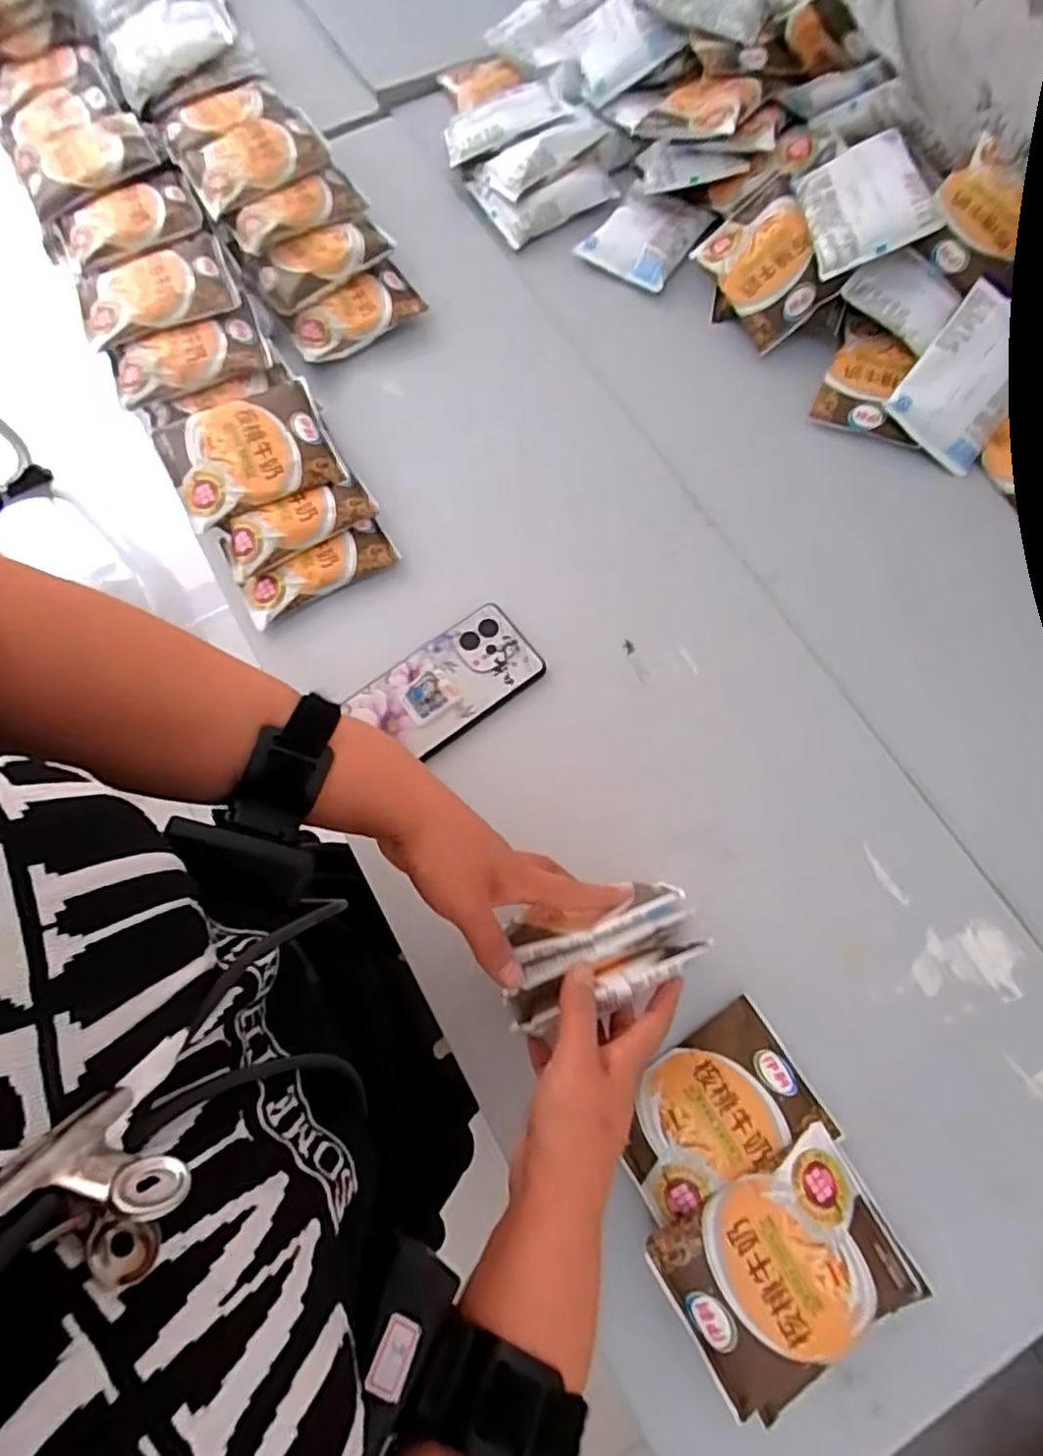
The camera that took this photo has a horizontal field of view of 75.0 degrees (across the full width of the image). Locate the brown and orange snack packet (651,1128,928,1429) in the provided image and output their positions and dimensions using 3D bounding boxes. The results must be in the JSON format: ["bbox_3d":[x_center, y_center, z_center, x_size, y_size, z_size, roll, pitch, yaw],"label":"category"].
[{"bbox_3d":[0.157,0.322,0.401,0.131,0.017,0.101,-29,74,-8],"label":"brown and orange snack packet"}]

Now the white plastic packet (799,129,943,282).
[{"bbox_3d":[0.293,-0.461,0.589,0.091,0.019,0.125,-16,72,20],"label":"white plastic packet"}]

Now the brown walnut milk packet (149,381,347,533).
[{"bbox_3d":[-0.223,-0.225,0.552,0.128,0.028,0.094,-23,73,-7],"label":"brown walnut milk packet"}]

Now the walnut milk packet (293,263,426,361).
[{"bbox_3d":[-0.158,-0.390,0.644,0.120,0.030,0.062,-30,74,-9],"label":"walnut milk packet"}]

